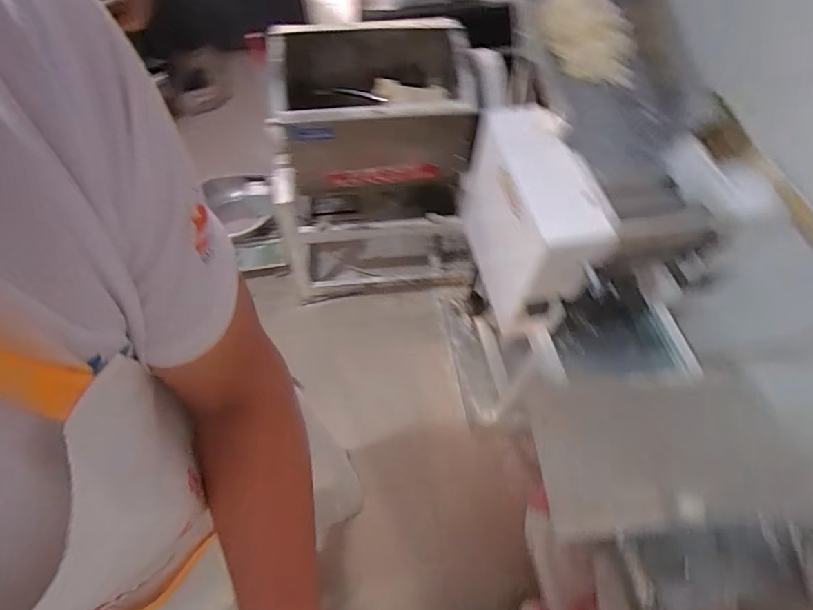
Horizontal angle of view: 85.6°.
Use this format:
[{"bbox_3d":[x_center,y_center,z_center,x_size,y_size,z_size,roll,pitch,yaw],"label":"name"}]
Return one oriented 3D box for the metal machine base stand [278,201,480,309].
[{"bbox_3d":[-0.089,-0.241,1.666,0.678,0.397,0.261,-4,60,-4],"label":"metal machine base stand"}]

